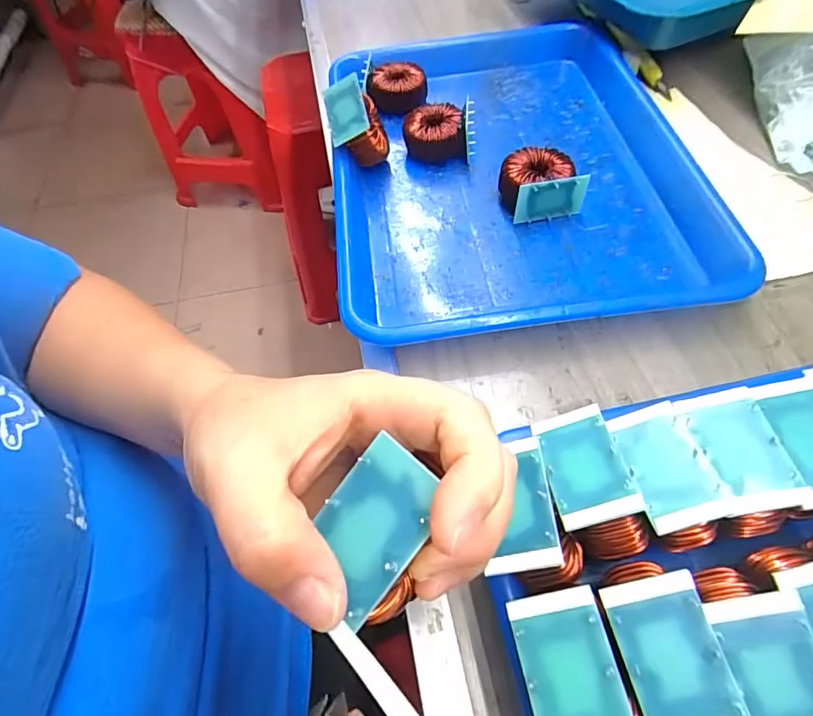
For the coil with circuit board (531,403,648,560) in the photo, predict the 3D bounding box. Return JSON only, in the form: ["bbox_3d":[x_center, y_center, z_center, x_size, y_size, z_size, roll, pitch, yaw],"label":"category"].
[{"bbox_3d":[0.076,0.051,0.203,0.030,0.028,0.051,-18,44,16],"label":"coil with circuit board"}]

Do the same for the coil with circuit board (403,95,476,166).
[{"bbox_3d":[0.025,-0.181,0.386,0.053,0.035,0.036,-1,58,4],"label":"coil with circuit board"}]

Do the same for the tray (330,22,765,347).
[{"bbox_3d":[0.071,-0.153,0.365,0.249,0.033,0.326,-6,57,1],"label":"tray"}]

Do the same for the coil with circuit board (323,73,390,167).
[{"bbox_3d":[-0.038,-0.178,0.366,0.031,0.043,0.051,-21,76,19],"label":"coil with circuit board"}]

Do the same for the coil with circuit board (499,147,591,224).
[{"bbox_3d":[0.094,-0.125,0.344,0.051,0.030,0.045,-15,58,-5],"label":"coil with circuit board"}]

